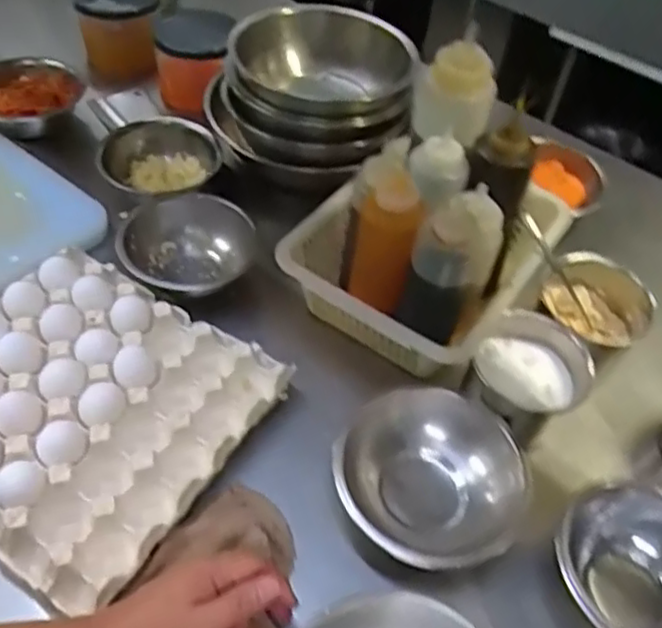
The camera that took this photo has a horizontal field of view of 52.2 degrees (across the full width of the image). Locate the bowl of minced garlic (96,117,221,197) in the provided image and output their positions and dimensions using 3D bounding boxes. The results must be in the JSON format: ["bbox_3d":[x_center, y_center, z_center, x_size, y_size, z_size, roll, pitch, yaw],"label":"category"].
[{"bbox_3d":[-0.223,-0.184,0.894,0.150,0.075,0.165,-9,48,-13],"label":"bowl of minced garlic"}]

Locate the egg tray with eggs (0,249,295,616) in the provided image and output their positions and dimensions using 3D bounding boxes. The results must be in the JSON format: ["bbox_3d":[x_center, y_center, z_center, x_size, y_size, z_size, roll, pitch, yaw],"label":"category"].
[{"bbox_3d":[-0.234,0.082,0.634,0.295,0.050,0.281,26,50,19],"label":"egg tray with eggs"}]

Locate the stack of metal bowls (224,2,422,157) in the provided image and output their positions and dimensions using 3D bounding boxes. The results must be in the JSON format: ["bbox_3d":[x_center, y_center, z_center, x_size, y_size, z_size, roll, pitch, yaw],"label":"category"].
[{"bbox_3d":[-0.018,-0.320,0.904,0.236,0.111,0.249,-2,47,-6],"label":"stack of metal bowls"}]

